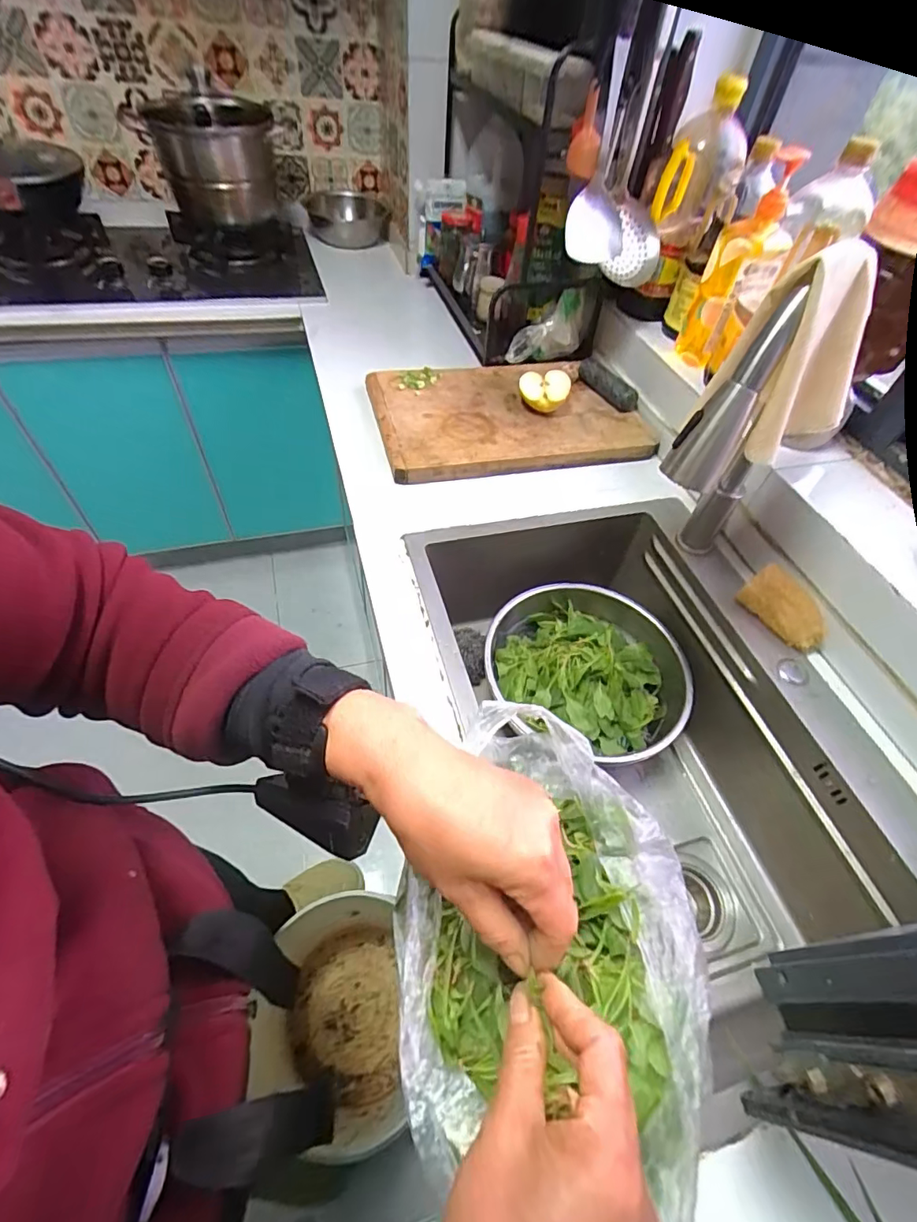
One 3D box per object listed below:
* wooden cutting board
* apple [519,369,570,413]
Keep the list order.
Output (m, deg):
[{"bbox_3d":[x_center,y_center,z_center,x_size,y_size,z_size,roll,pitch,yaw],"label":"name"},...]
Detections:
[{"bbox_3d":[0.085,-0.350,0.898,0.458,0.045,0.290,-10,55,-13],"label":"wooden cutting board"},{"bbox_3d":[0.149,-0.385,0.890,0.088,0.045,0.076,13,53,4],"label":"apple"}]

